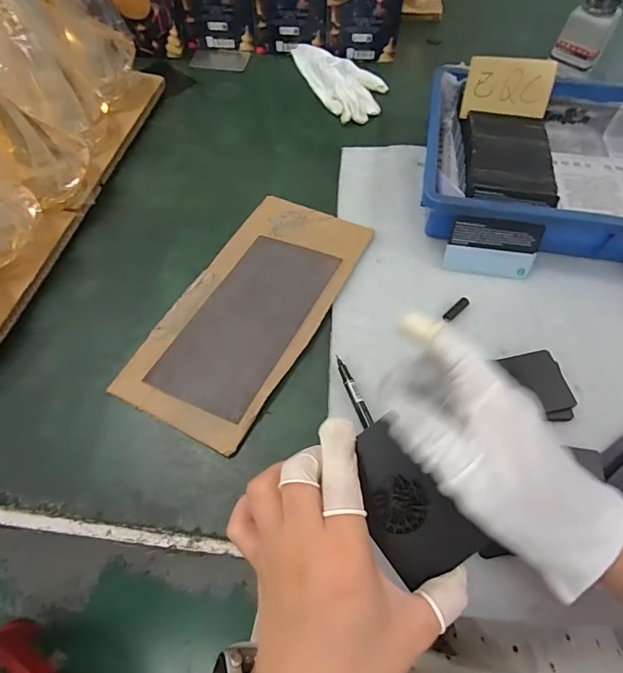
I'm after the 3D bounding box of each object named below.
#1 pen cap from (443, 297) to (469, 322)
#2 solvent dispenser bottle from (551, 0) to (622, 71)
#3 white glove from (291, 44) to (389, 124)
[{"bbox_3d":[0.142,-0.026,0.406,0.032,0.007,0.010,-39,70,-17],"label":"pen cap"},{"bbox_3d":[0.349,-0.388,0.517,0.055,0.078,0.043,34,66,18],"label":"solvent dispenser bottle"},{"bbox_3d":[0.036,-0.382,0.599,0.098,0.020,0.191,-34,69,-15],"label":"white glove"}]

